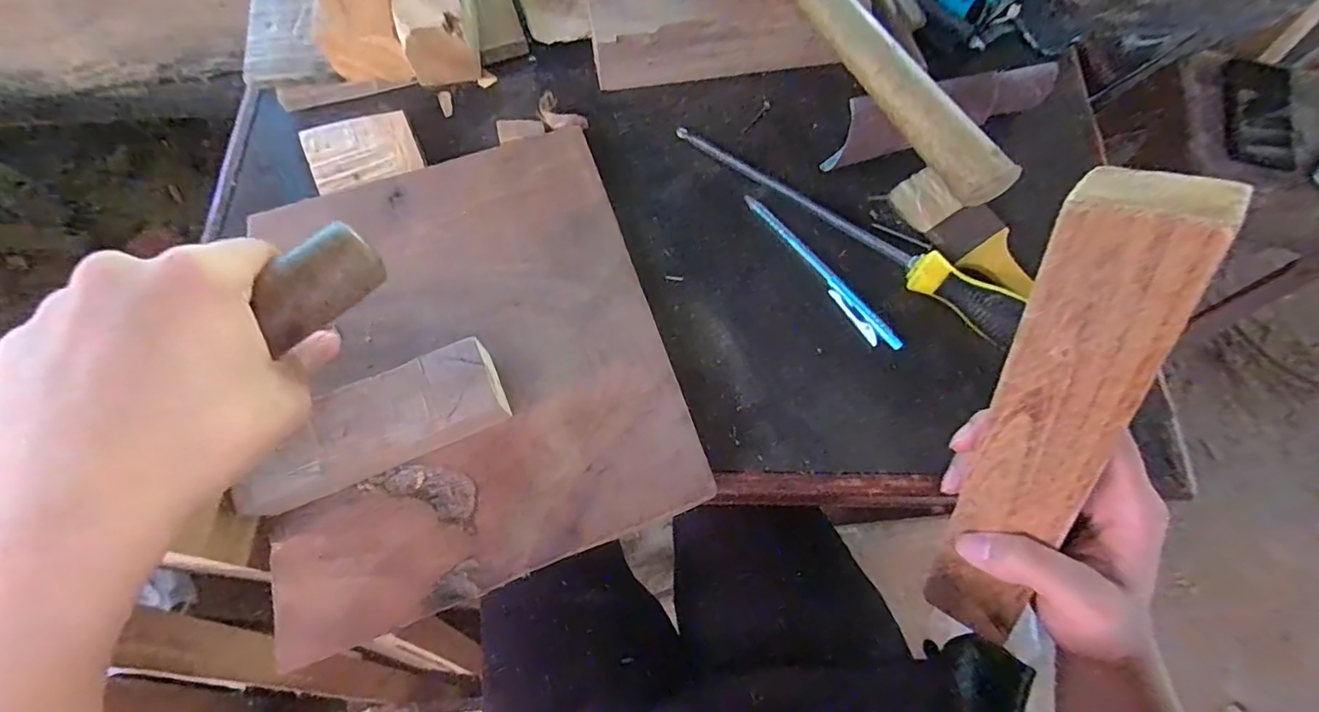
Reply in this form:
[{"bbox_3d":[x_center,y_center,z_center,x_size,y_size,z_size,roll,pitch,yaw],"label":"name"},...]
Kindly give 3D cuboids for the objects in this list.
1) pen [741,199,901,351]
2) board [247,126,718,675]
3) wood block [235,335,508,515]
[{"bbox_3d":[0.105,-0.055,0.363,0.012,0.012,0.135,-36,76,-12],"label":"pen"},{"bbox_3d":[-0.113,-0.002,0.322,0.219,0.016,0.254,-18,71,-7],"label":"board"},{"bbox_3d":[-0.143,0.038,0.291,0.127,0.033,0.047,-23,74,-8],"label":"wood block"}]

